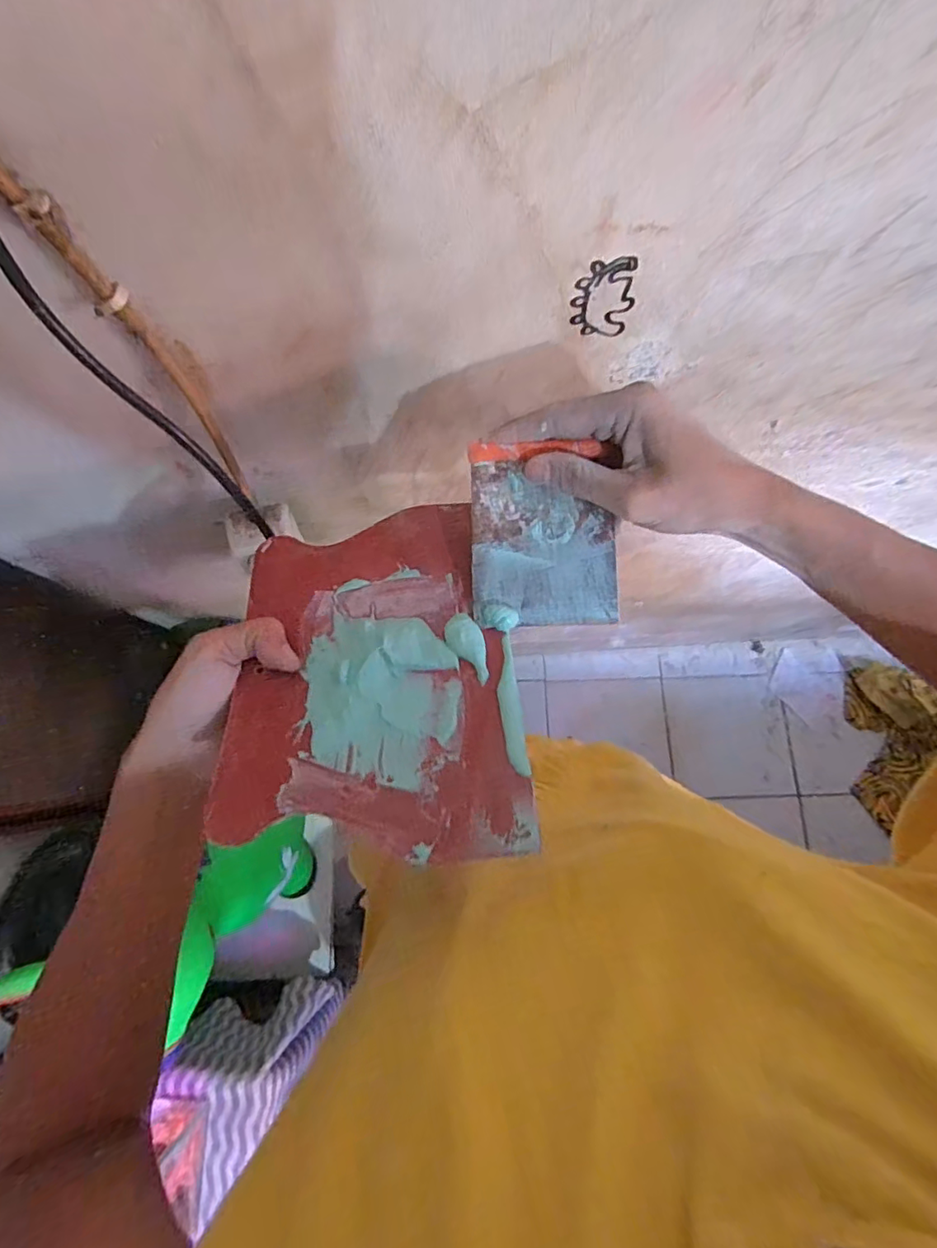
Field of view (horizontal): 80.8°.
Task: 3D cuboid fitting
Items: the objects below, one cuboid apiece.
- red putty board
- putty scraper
[{"bbox_3d":[-0.049,0.018,0.288,0.142,0.010,0.203,-5,55,0],"label":"red putty board"},{"bbox_3d":[0.041,-0.050,0.302,0.078,0.018,0.098,-4,77,-1],"label":"putty scraper"}]

